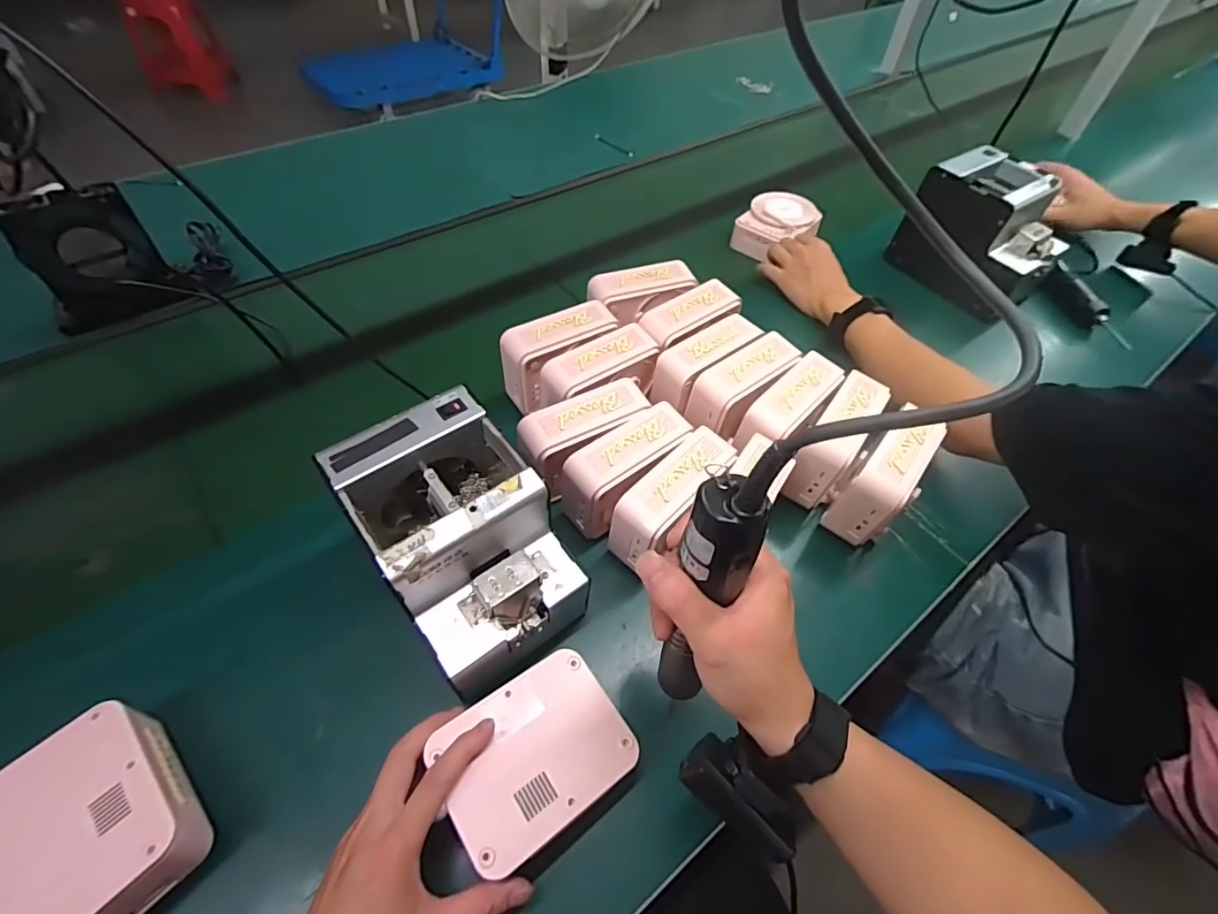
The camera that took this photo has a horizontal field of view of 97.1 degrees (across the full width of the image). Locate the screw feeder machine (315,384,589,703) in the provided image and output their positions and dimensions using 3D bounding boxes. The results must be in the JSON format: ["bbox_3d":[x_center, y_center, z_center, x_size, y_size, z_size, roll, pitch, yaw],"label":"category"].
[{"bbox_3d":[-0.115,0.069,0.432,0.118,0.146,0.167,-33,61,-25],"label":"screw feeder machine"}]

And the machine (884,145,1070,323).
[{"bbox_3d":[0.524,-0.316,0.755,0.144,0.137,0.189,-31,60,-24],"label":"machine"}]

